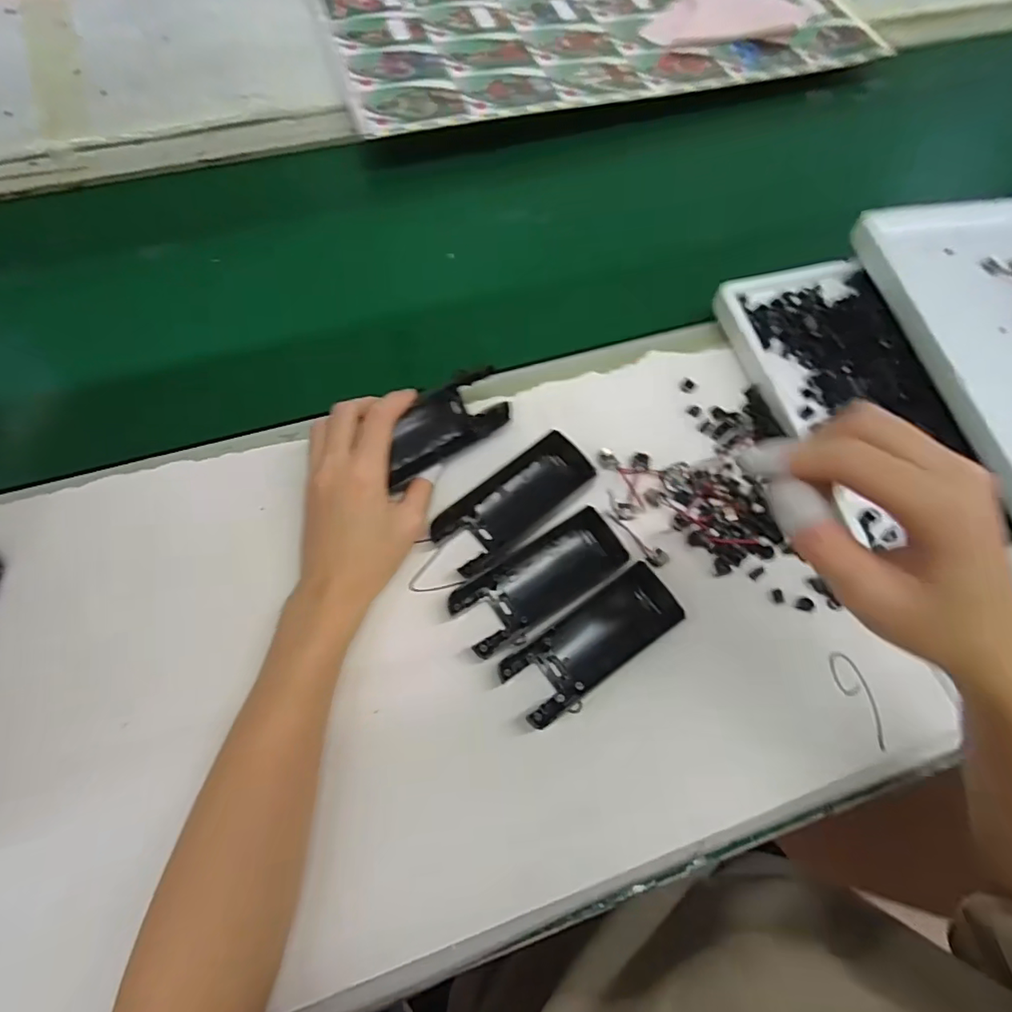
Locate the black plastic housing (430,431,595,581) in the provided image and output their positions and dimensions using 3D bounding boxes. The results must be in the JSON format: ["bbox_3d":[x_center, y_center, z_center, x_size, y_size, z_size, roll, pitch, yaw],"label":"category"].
[{"bbox_3d":[0.003,-0.005,0.355,0.103,0.022,0.043,-35,72,-17],"label":"black plastic housing"}]

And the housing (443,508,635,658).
[{"bbox_3d":[0.019,0.043,0.337,0.106,0.022,0.048,-32,71,-16],"label":"housing"}]

